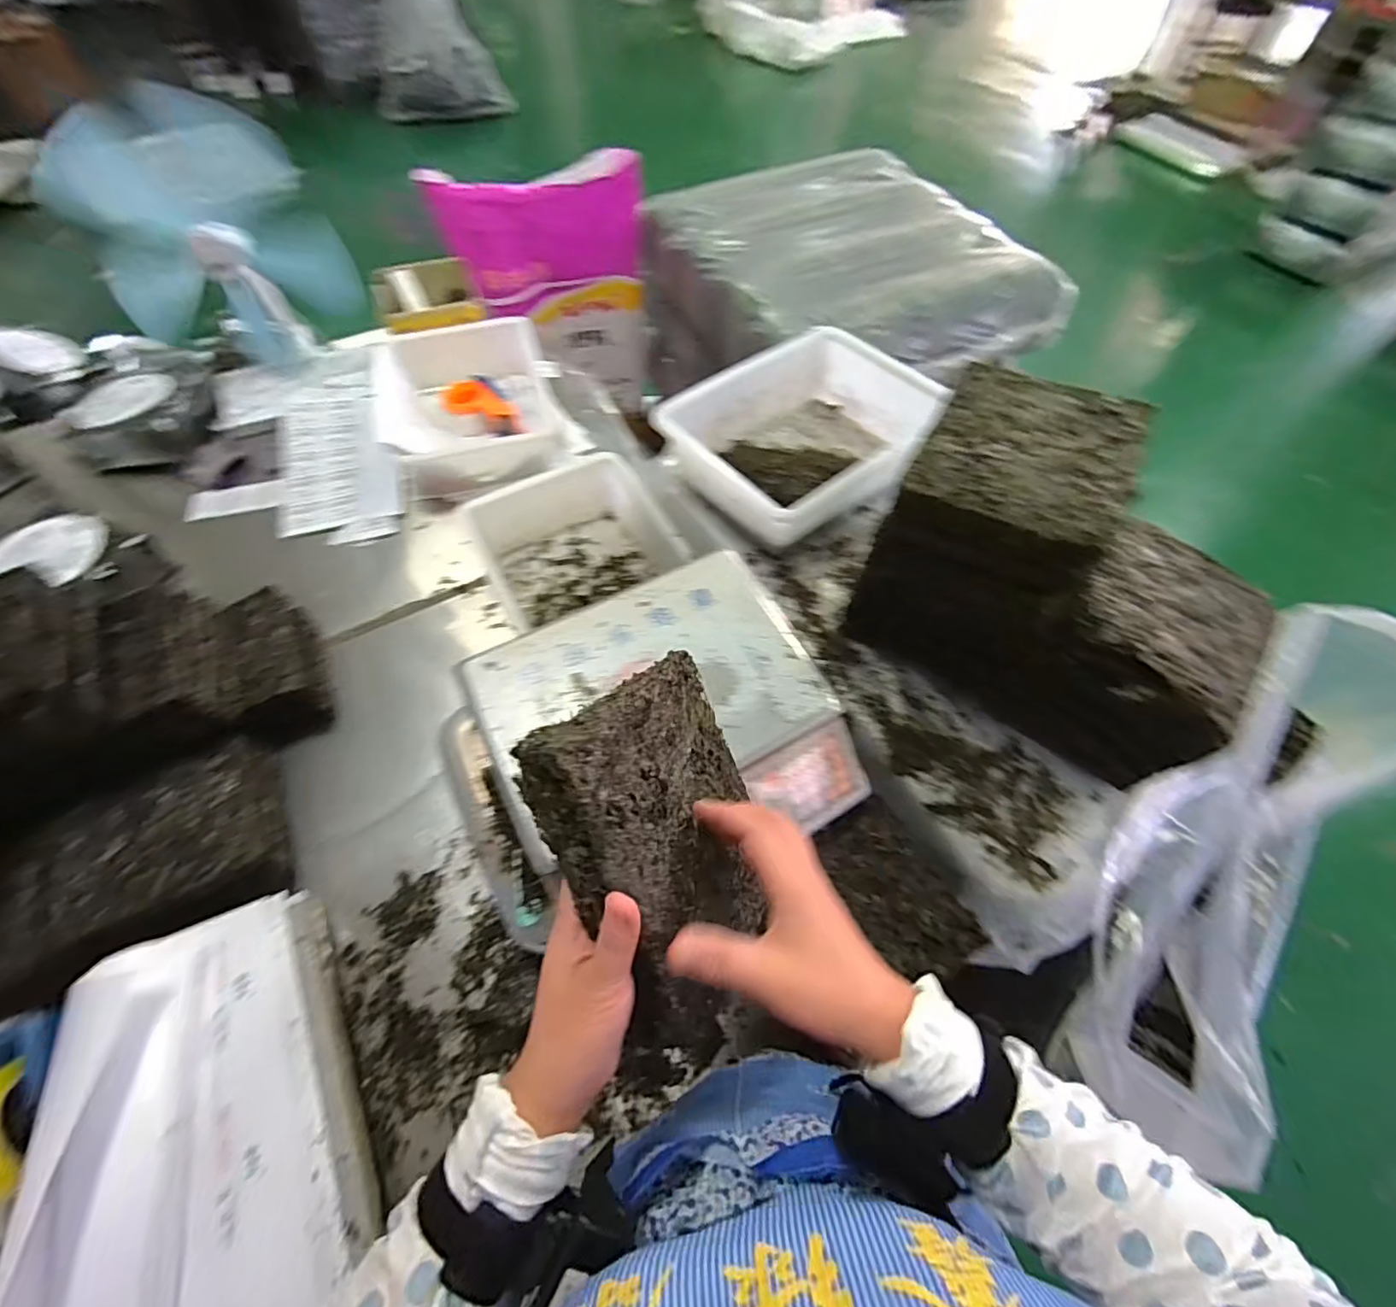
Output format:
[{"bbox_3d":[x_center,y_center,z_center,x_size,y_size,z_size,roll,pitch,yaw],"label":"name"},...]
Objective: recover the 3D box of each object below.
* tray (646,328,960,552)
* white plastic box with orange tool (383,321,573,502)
[{"bbox_3d":[0.166,-0.327,0.876,0.369,0.116,0.292,-36,67,-20],"label":"tray"},{"bbox_3d":[-0.412,-0.481,1.113,0.287,0.121,0.335,-10,60,-7],"label":"white plastic box with orange tool"}]

